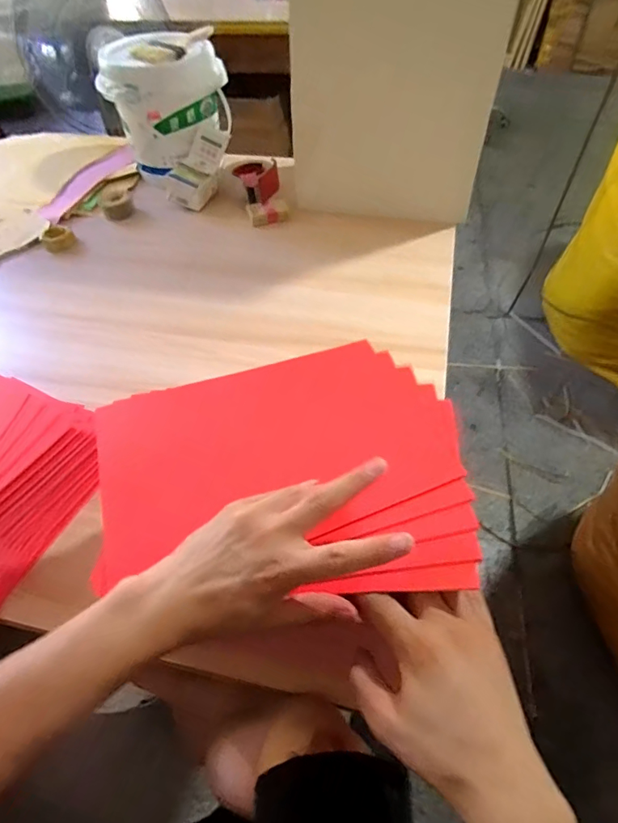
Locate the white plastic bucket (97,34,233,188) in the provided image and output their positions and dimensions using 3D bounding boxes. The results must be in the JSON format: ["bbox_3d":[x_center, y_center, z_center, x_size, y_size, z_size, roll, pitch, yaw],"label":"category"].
[{"bbox_3d":[-0.332,-0.711,1.122,0.214,0.254,0.237,33,59,27],"label":"white plastic bucket"}]

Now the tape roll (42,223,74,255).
[{"bbox_3d":[-0.530,-0.366,1.001,0.060,0.036,0.062,-1,50,1],"label":"tape roll"}]

